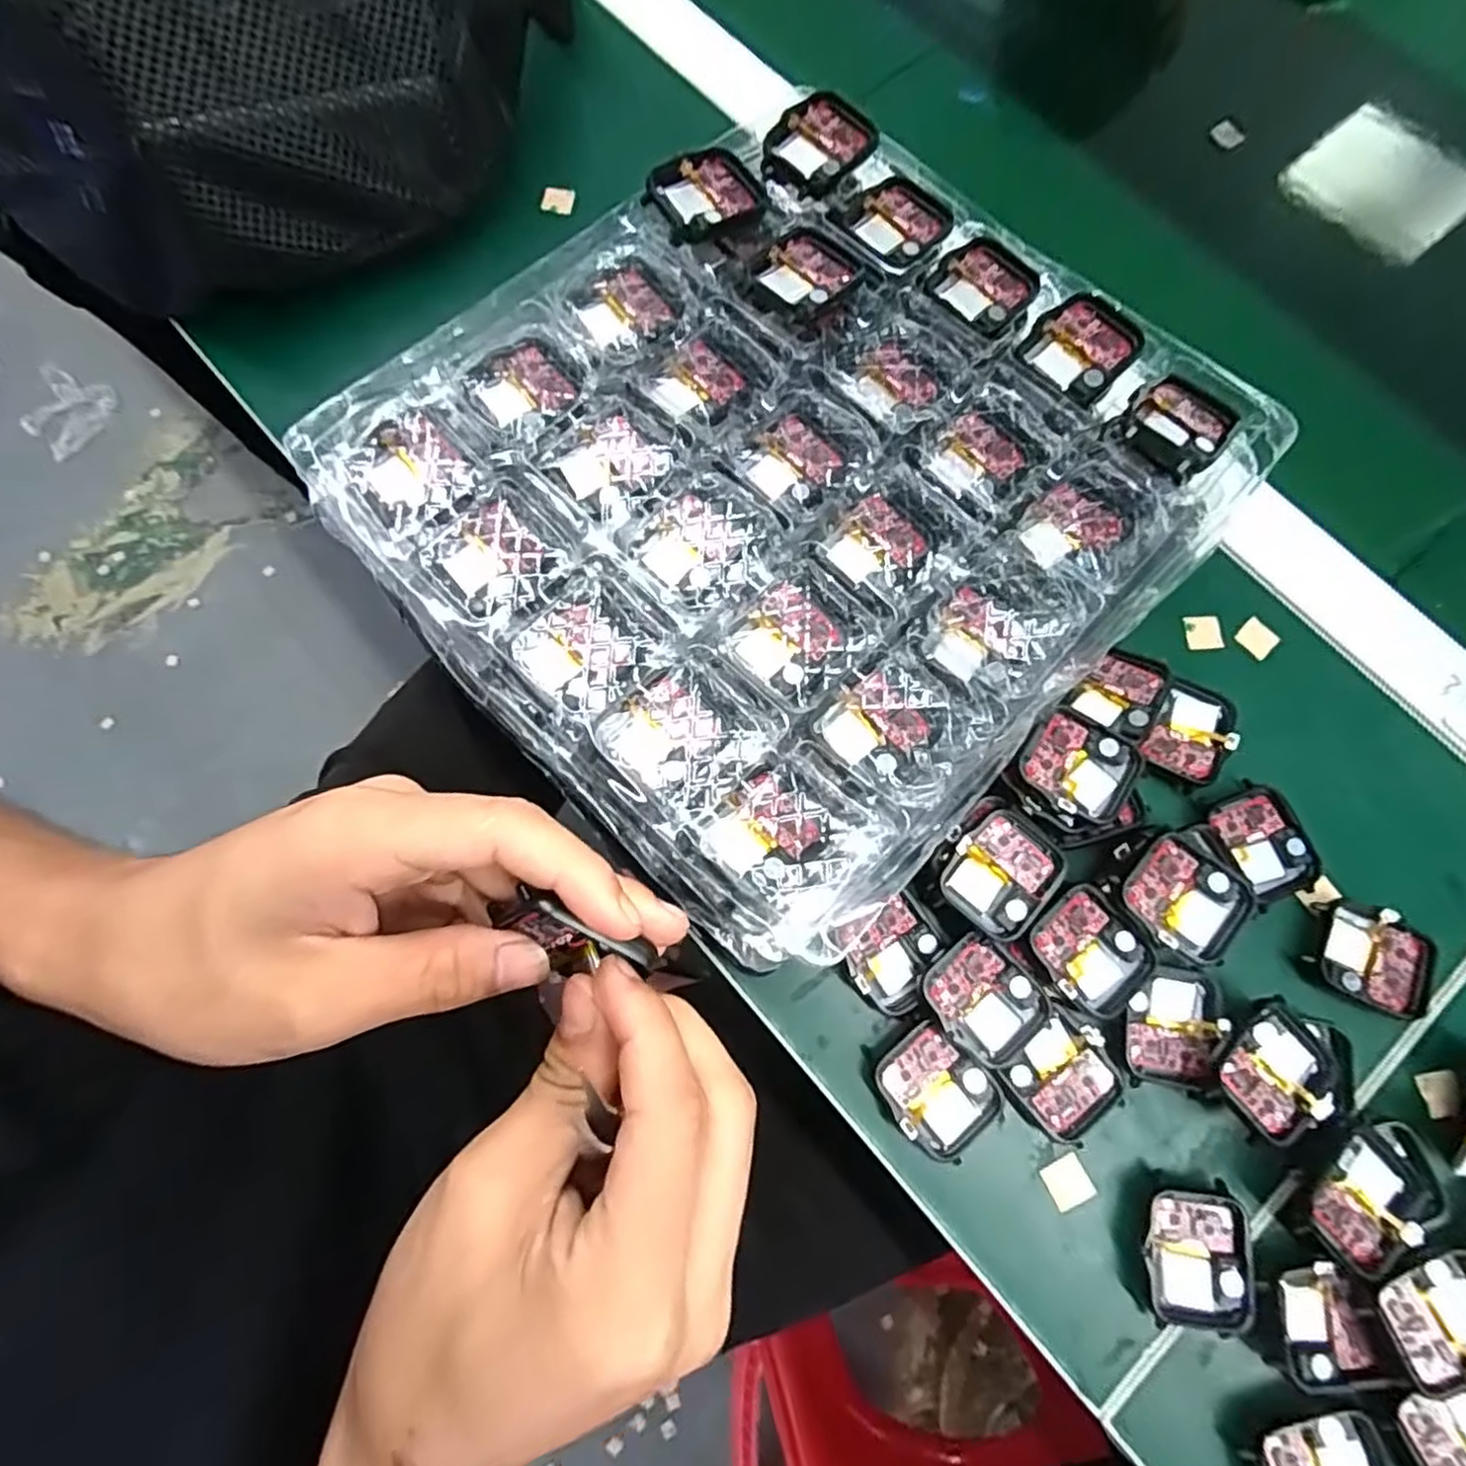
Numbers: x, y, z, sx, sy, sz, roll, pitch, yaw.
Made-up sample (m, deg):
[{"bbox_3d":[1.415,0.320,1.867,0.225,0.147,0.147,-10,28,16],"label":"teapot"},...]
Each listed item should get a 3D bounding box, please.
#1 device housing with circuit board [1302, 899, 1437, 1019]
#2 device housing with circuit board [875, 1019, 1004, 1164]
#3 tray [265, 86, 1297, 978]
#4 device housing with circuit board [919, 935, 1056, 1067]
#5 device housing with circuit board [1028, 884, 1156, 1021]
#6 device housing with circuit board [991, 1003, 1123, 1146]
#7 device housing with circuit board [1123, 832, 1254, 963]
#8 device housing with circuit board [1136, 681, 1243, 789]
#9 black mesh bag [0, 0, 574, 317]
[{"bbox_3d":[0.253,0.089,0.277,0.045,0.013,0.035,24,77,5],"label":"device housing with circuit board"},{"bbox_3d":[0.076,0.135,0.263,0.035,0.010,0.041,-42,80,-11],"label":"device housing with circuit board"},{"bbox_3d":[0.026,-0.100,0.275,0.288,0.031,0.269,-43,81,-10],"label":"tray"},{"bbox_3d":[0.095,0.101,0.266,0.037,0.011,0.041,-35,79,-9],"label":"device housing with circuit board"},{"bbox_3d":[0.135,0.085,0.269,0.039,0.013,0.041,-36,79,-10],"label":"device housing with circuit board"},{"bbox_3d":[0.124,0.131,0.264,0.036,0.011,0.037,-38,80,-10],"label":"device housing with circuit board"},{"bbox_3d":[0.170,0.062,0.261,0.040,0.009,0.038,38,83,10],"label":"device housing with circuit board"},{"bbox_3d":[0.195,0.001,0.298,0.034,0.010,0.042,32,77,6],"label":"device housing with circuit board"},{"bbox_3d":[-0.199,-0.300,0.313,0.262,0.091,0.113,-27,78,-8],"label":"black mesh bag"}]

